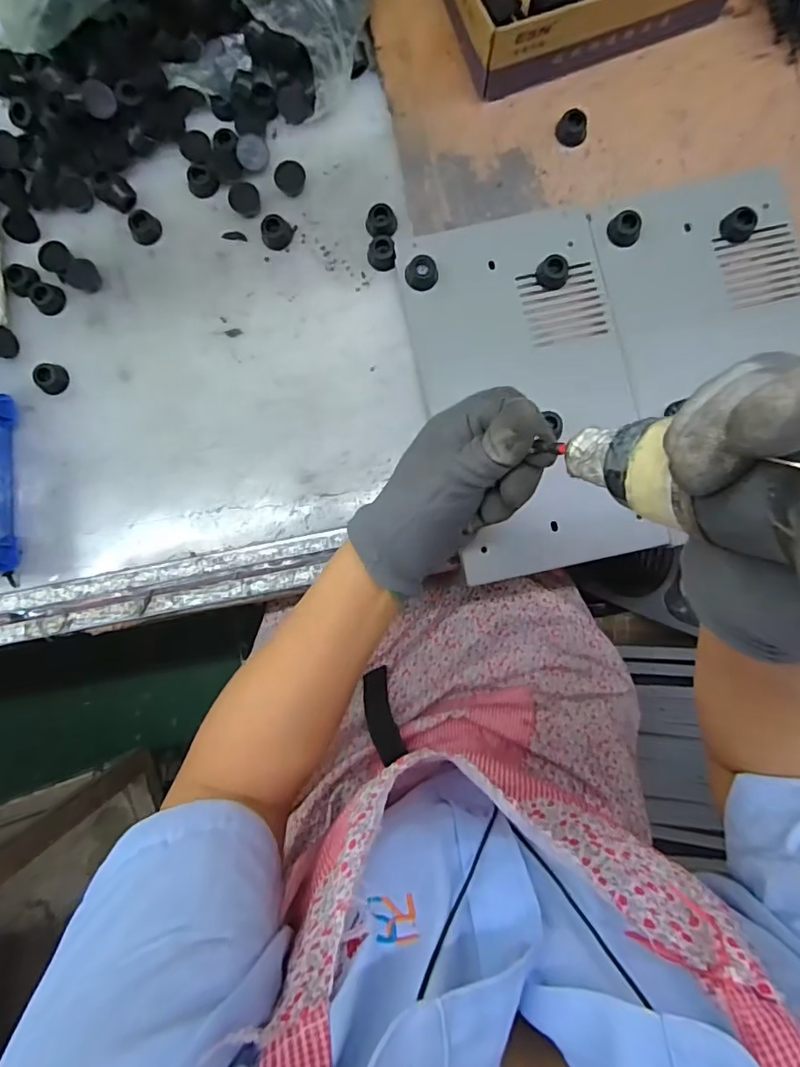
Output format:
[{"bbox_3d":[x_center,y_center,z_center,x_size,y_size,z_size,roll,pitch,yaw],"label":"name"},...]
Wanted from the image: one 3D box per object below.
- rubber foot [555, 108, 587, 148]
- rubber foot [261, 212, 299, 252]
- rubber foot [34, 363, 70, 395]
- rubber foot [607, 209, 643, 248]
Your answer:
[{"bbox_3d":[0.139,-0.328,0.427,0.025,0.013,0.020,17,89,3],"label":"rubber foot"},{"bbox_3d":[-0.100,-0.246,0.429,0.023,0.013,0.025,36,90,3],"label":"rubber foot"},{"bbox_3d":[-0.284,-0.127,0.429,0.018,0.015,0.023,-5,88,2],"label":"rubber foot"},{"bbox_3d":[0.175,-0.237,0.411,0.024,0.016,0.021,34,89,3],"label":"rubber foot"}]

